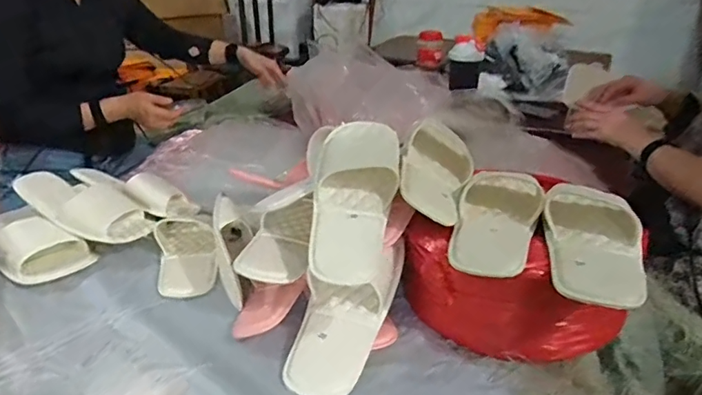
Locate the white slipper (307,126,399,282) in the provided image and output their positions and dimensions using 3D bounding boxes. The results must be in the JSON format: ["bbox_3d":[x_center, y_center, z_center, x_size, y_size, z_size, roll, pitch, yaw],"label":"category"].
[{"bbox_3d":[0.002,-0.003,0.646,0.101,0.054,0.229,5,55,8],"label":"white slipper"}]

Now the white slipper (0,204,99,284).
[{"bbox_3d":[-0.510,0.055,0.795,0.246,0.054,0.111,20,33,32],"label":"white slipper"}]

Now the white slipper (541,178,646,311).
[{"bbox_3d":[0.270,0.049,0.572,0.104,0.035,0.227,9,28,15],"label":"white slipper"}]

